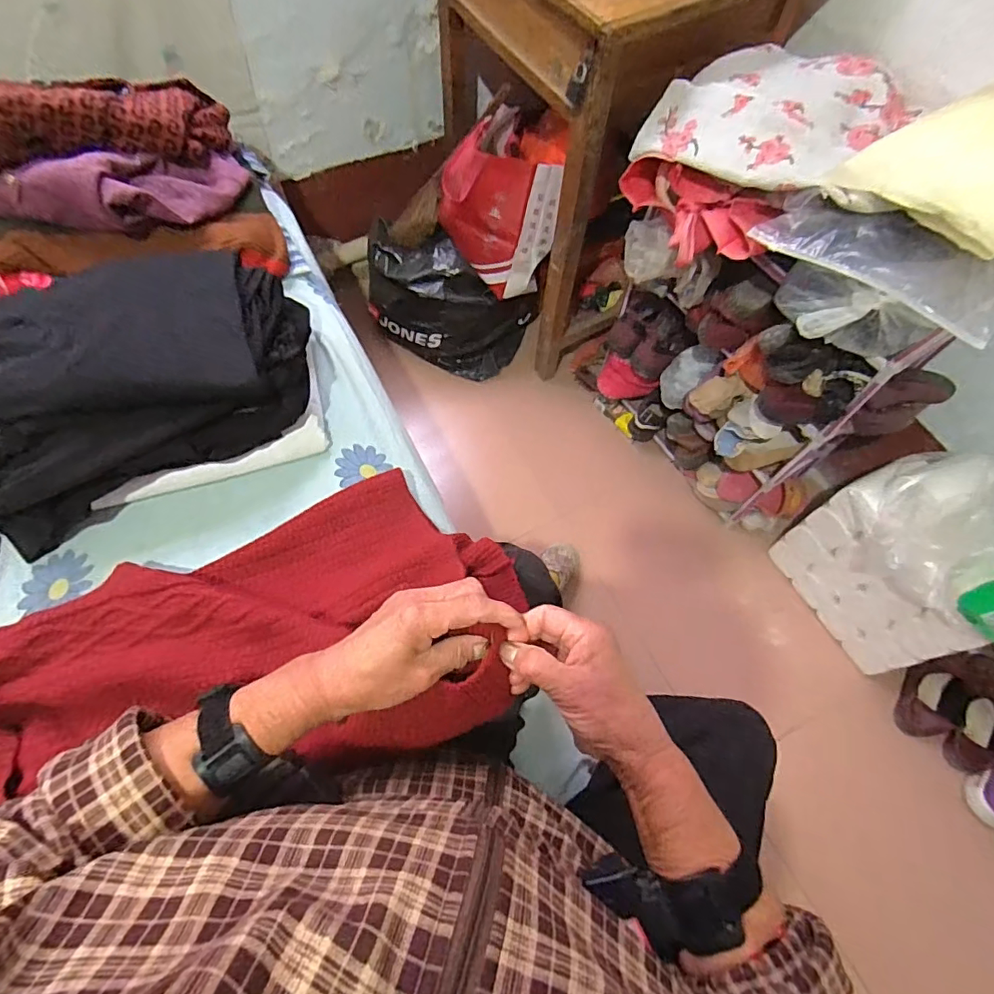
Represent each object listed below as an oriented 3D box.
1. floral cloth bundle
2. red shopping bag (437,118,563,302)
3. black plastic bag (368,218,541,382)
[{"bbox_3d":[0.354,-0.498,0.755,0.289,0.149,0.304,42,70,15],"label":"floral cloth bundle"},{"bbox_3d":[0.005,-0.603,1.112,0.268,0.256,0.130,30,50,-7],"label":"red shopping bag"},{"bbox_3d":[-0.124,-0.486,1.298,0.402,0.259,0.204,16,65,5],"label":"black plastic bag"}]

